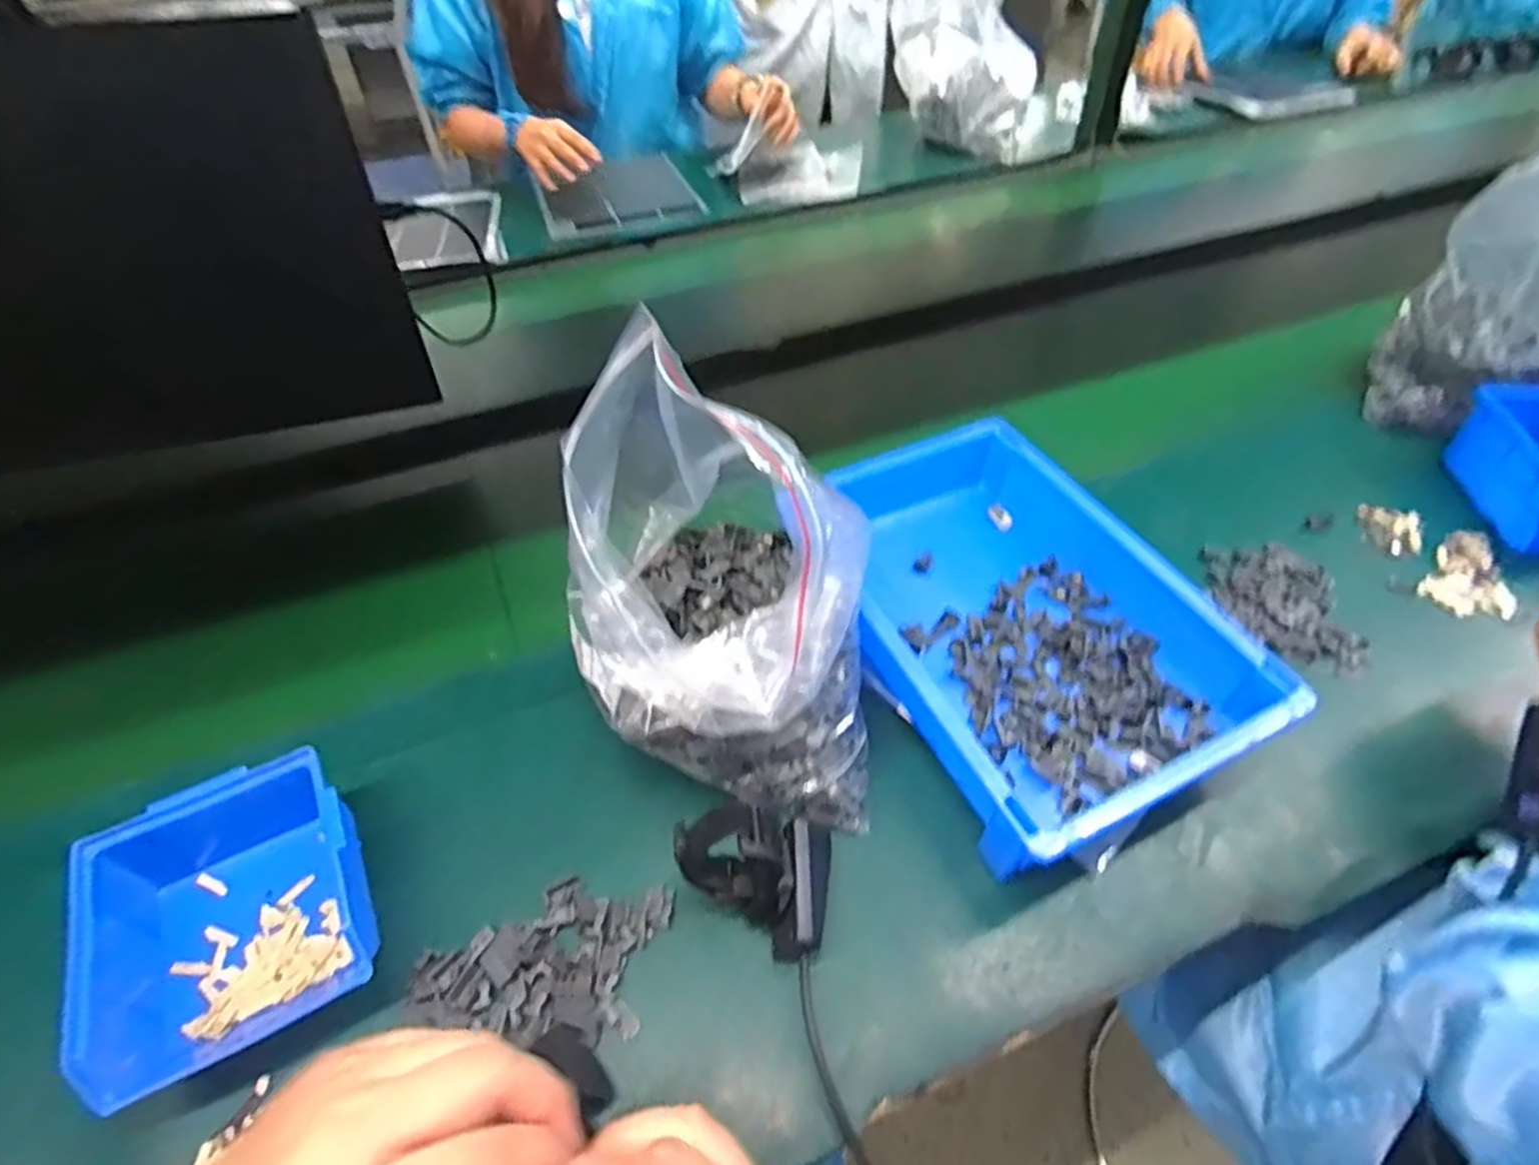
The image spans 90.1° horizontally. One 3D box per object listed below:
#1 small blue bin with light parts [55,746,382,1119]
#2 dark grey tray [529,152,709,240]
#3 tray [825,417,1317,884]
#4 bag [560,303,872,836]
[{"bbox_3d":[-0.293,0.169,0.413,0.136,0.062,0.149,-27,52,-21],"label":"small blue bin with light parts"},{"bbox_3d":[-0.226,-0.584,1.148,0.231,0.030,0.212,-15,49,-12],"label":"dark grey tray"},{"bbox_3d":[0.170,0.023,0.541,0.226,0.067,0.309,-21,50,-17],"label":"tray"},{"bbox_3d":[-0.036,-0.008,0.434,0.175,0.266,0.194,-5,48,-3],"label":"bag"}]

